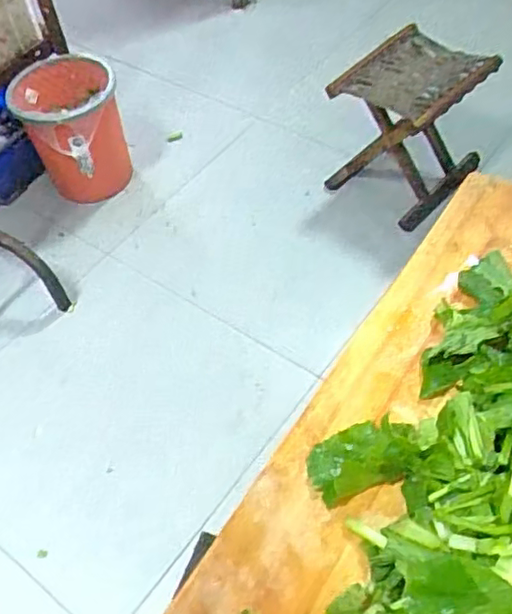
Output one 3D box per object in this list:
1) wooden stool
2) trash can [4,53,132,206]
[{"bbox_3d":[0.368,-0.446,1.548,0.238,0.280,0.353,34,63,27],"label":"wooden stool"},{"bbox_3d":[-0.447,-0.426,1.584,0.241,0.270,0.249,-3,53,4],"label":"trash can"}]

